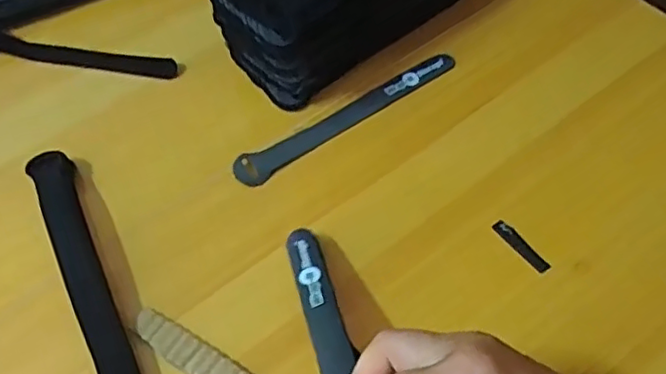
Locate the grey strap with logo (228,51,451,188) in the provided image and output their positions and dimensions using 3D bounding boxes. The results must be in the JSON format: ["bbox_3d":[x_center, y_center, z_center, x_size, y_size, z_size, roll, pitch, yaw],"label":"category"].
[{"bbox_3d":[0.012,-0.056,0.474,0.192,0.005,0.027,-32,60,-15],"label":"grey strap with logo"}]

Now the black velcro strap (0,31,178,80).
[{"bbox_3d":[-0.225,-0.115,0.538,0.195,0.012,0.021,9,58,11],"label":"black velcro strap"}]

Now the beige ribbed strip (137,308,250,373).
[{"bbox_3d":[-0.088,0.101,0.381,0.084,0.006,0.021,29,64,21],"label":"beige ribbed strip"}]

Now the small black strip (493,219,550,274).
[{"bbox_3d":[0.124,0.039,0.409,0.010,0.004,0.043,-43,70,-1],"label":"small black strip"}]

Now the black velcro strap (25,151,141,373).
[{"bbox_3d":[-0.168,0.050,0.415,0.026,0.026,0.193,-24,59,-11],"label":"black velcro strap"}]

